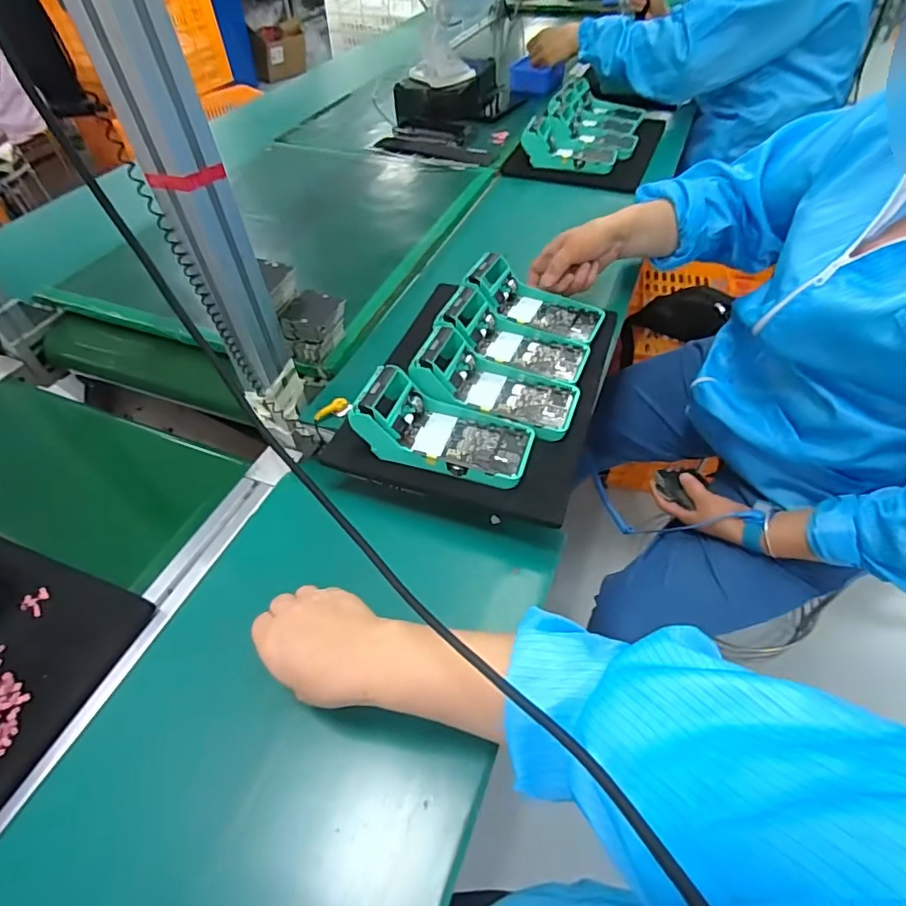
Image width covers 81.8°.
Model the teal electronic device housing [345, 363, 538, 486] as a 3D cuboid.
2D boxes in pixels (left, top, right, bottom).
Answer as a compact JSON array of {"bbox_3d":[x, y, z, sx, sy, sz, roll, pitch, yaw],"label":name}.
[{"bbox_3d":[-0.005,-0.025,0.523,0.164,0.078,0.083,13,53,14],"label":"teal electronic device housing"}]

